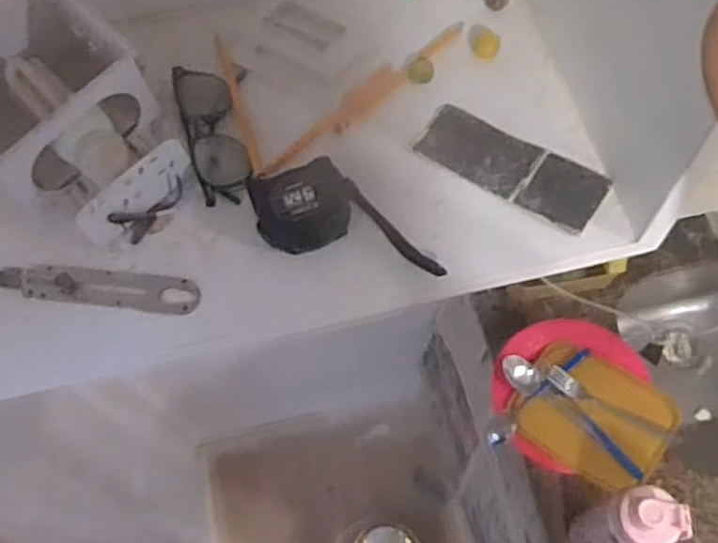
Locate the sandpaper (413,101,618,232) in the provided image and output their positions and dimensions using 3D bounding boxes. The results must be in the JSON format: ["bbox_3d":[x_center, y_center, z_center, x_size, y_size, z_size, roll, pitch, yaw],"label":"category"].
[{"bbox_3d":[0.117,-0.084,0.565,0.150,0.008,0.054,31,70,16],"label":"sandpaper"}]

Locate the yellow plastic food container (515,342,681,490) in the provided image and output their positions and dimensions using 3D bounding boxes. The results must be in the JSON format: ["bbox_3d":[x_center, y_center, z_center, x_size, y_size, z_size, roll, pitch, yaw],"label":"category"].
[{"bbox_3d":[0.325,0.194,0.993,0.190,0.029,0.157,33,71,17],"label":"yellow plastic food container"}]

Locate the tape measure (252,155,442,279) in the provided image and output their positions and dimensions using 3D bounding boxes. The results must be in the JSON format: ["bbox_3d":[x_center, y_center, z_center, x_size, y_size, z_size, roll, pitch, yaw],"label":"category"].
[{"bbox_3d":[-0.010,-0.043,0.537,0.144,0.035,0.075,6,65,6],"label":"tape measure"}]

